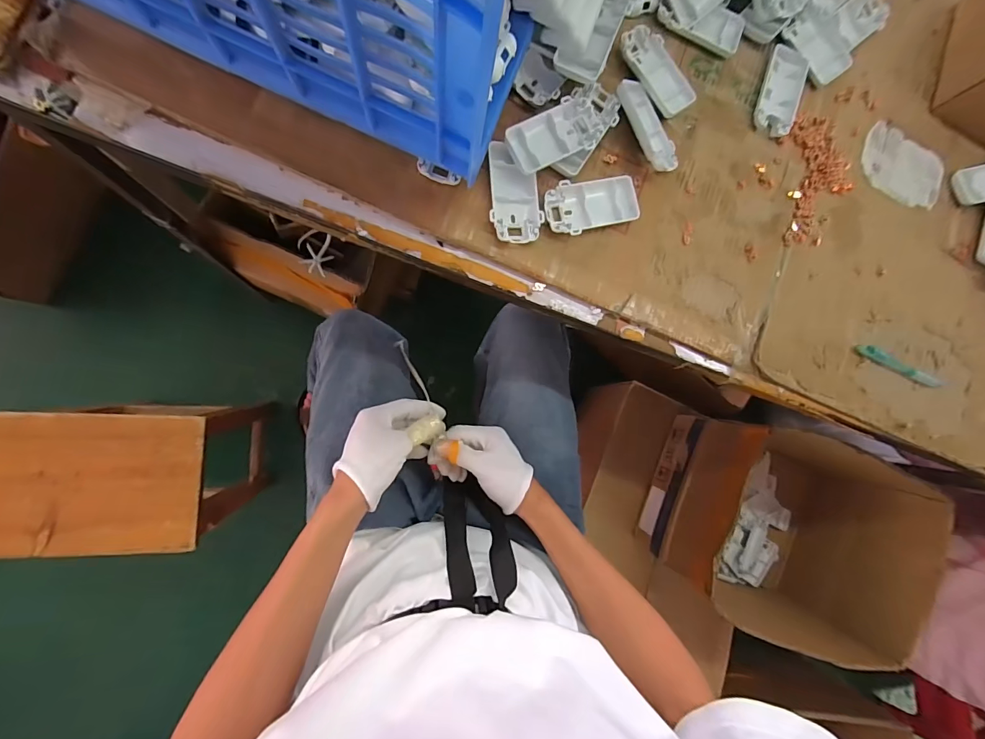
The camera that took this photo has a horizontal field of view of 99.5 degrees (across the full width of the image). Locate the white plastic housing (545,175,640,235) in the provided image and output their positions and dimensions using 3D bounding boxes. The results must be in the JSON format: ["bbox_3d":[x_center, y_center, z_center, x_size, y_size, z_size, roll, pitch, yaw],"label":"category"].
[{"bbox_3d":[0.100,-0.164,0.421,0.095,0.014,0.051,-9,89,-8],"label":"white plastic housing"}]

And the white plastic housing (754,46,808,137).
[{"bbox_3d":[0.315,-0.303,0.456,0.044,0.014,0.093,15,86,-7],"label":"white plastic housing"}]

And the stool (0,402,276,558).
[{"bbox_3d":[-0.616,0.172,0.777,0.365,0.314,0.235,3,86,-11],"label":"stool"}]

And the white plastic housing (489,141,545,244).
[{"bbox_3d":[0.022,-0.170,0.407,0.050,0.017,0.091,-1,88,-8],"label":"white plastic housing"}]

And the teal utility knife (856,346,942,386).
[{"bbox_3d":[0.471,-0.004,0.482,0.117,0.010,0.014,25,85,-6],"label":"teal utility knife"}]

